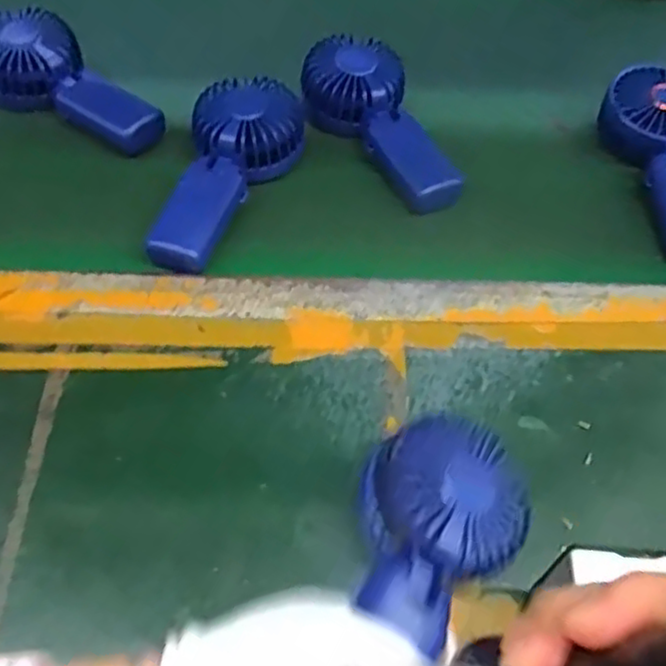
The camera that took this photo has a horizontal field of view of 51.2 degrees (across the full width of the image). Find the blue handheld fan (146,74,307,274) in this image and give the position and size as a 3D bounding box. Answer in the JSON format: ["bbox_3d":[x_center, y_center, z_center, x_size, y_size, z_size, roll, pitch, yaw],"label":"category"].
[{"bbox_3d":[-0.077,-0.123,0.524,0.084,0.033,0.178,12,58,5],"label":"blue handheld fan"}]

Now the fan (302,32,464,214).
[{"bbox_3d":[0.033,-0.168,0.561,0.084,0.050,0.172,-18,60,-13],"label":"fan"}]

